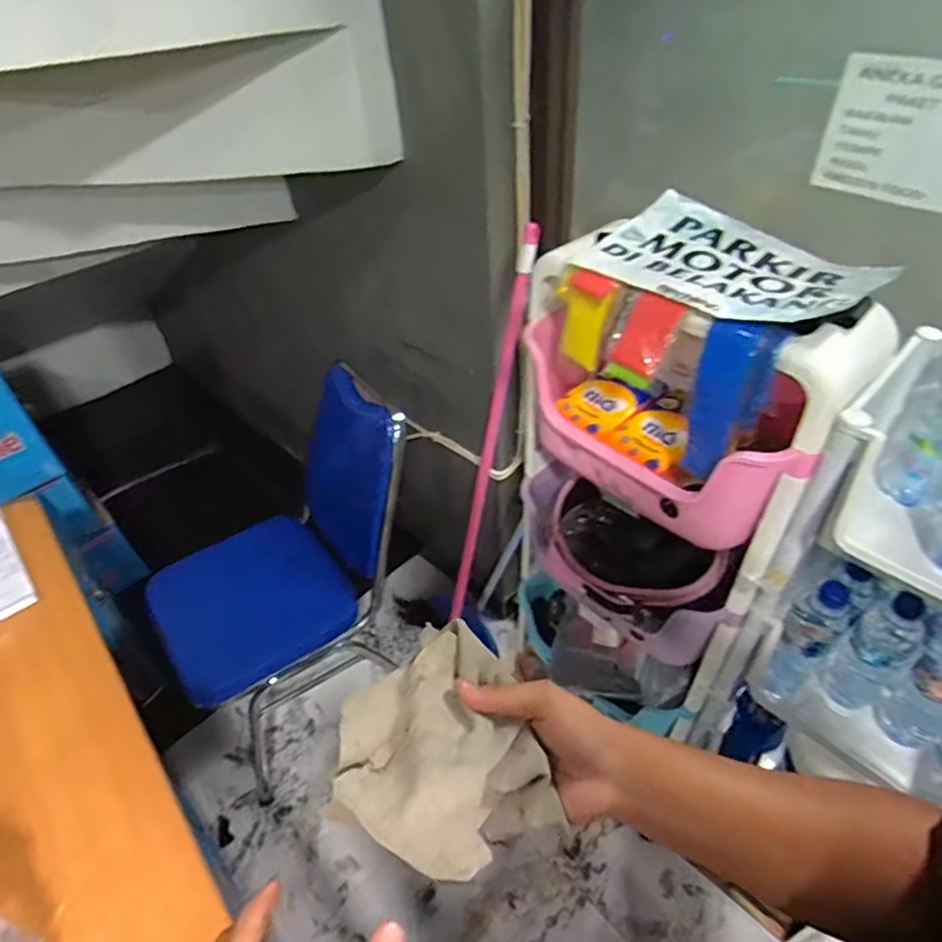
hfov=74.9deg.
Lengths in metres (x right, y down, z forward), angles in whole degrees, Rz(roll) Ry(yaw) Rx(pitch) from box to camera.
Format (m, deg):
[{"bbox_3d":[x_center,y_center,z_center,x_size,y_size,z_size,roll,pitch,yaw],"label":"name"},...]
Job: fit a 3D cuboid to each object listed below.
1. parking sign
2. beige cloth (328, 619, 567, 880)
[{"bbox_3d":[0.283,-0.241,0.709,0.312,0.034,0.218,33,55,33],"label":"parking sign"},{"bbox_3d":[-0.024,0.185,0.403,0.127,0.057,0.131,-23,46,-18],"label":"beige cloth"}]

